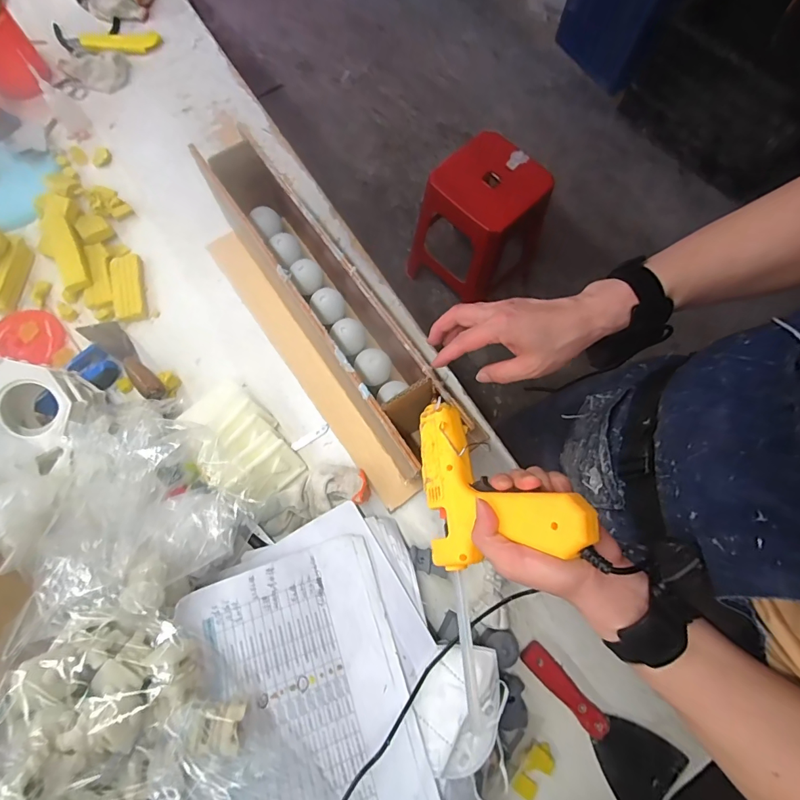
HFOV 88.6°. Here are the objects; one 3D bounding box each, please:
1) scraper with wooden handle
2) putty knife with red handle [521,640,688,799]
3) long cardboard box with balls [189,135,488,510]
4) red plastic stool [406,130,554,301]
[{"bbox_3d":[-0.397,-0.060,0.604,0.178,0.044,0.040,40,77,10],"label":"scraper with wooden handle"},{"bbox_3d":[0.233,0.386,0.496,0.206,0.018,0.087,44,78,11],"label":"putty knife with red handle"},{"bbox_3d":[-0.104,-0.106,0.562,0.139,0.172,0.495,-34,77,-10],"label":"long cardboard box with balls"},{"bbox_3d":[0.251,-0.545,1.355,0.278,0.465,0.276,-39,78,-11],"label":"red plastic stool"}]

